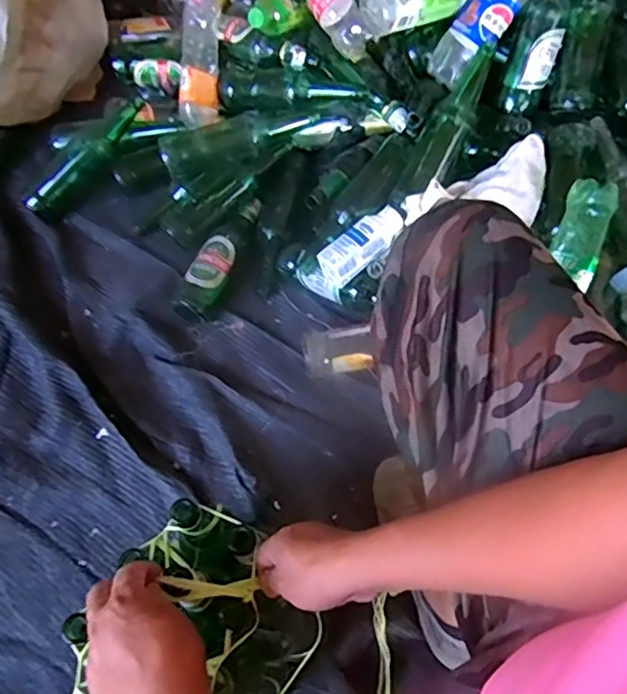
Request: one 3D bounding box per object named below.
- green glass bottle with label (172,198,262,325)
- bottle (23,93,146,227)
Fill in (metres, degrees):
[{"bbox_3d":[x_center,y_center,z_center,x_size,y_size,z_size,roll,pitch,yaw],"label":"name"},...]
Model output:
[{"bbox_3d":[-0.147,-0.146,1.003,0.059,0.055,0.237,24,68,15],"label":"green glass bottle with label"},{"bbox_3d":[-0.388,-0.326,1.059,0.264,0.061,0.062,-47,68,4],"label":"bottle"}]

